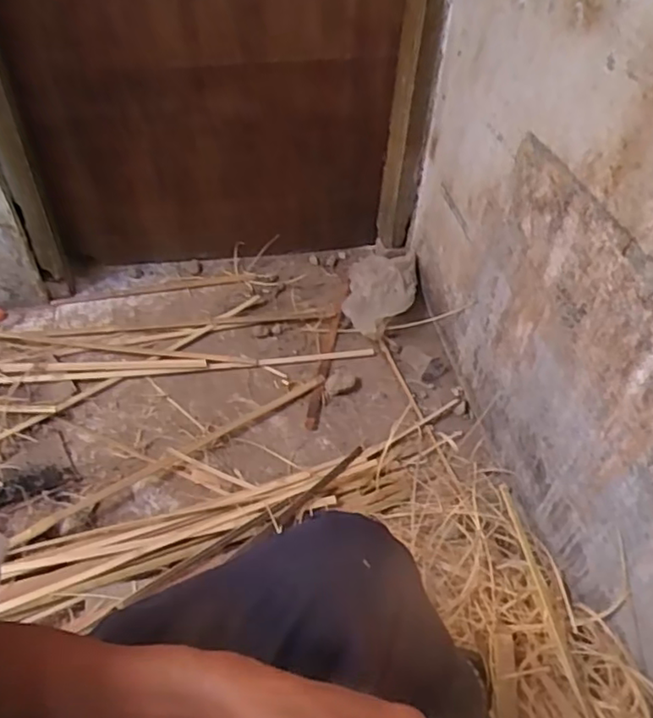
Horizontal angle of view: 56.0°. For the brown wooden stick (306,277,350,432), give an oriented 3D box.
[{"bbox_3d":[0.002,-0.038,1.420,0.042,0.029,0.481,9,47,5],"label":"brown wooden stick"}]

